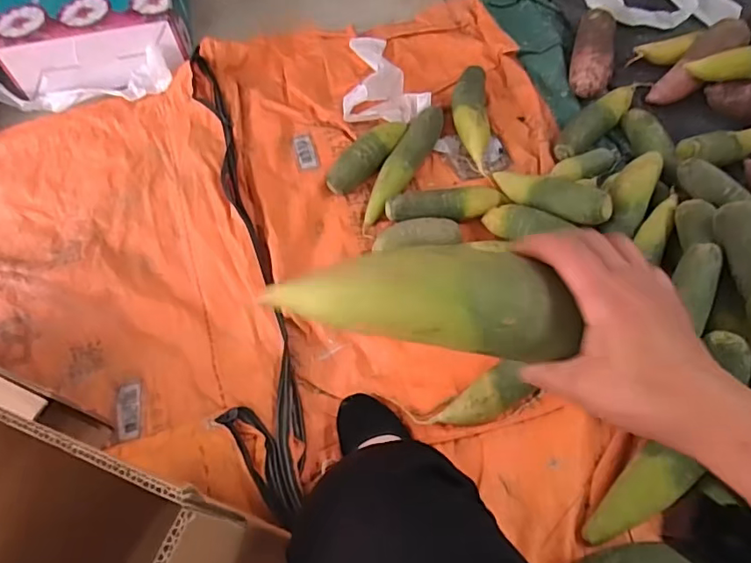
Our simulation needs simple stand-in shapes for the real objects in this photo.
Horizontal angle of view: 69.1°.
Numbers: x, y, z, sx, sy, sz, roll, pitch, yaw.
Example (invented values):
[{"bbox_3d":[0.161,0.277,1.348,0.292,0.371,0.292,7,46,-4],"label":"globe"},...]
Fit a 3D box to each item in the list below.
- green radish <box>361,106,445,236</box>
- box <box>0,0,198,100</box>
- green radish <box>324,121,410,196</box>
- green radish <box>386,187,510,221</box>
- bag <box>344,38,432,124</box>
[{"bbox_3d":[0.047,-0.205,0.968,0.048,0.055,0.286,24,65,16],"label":"green radish"},{"bbox_3d":[-0.576,-0.553,1.143,0.338,0.134,0.299,-11,61,-2],"label":"box"},{"bbox_3d":[-0.012,-0.225,0.974,0.059,0.048,0.182,35,69,21],"label":"green radish"},{"bbox_3d":[0.119,-0.129,0.919,0.197,0.058,0.058,-7,61,0],"label":"green radish"},{"bbox_3d":[0.024,-0.418,1.081,0.159,0.067,0.252,-1,61,4],"label":"bag"}]

